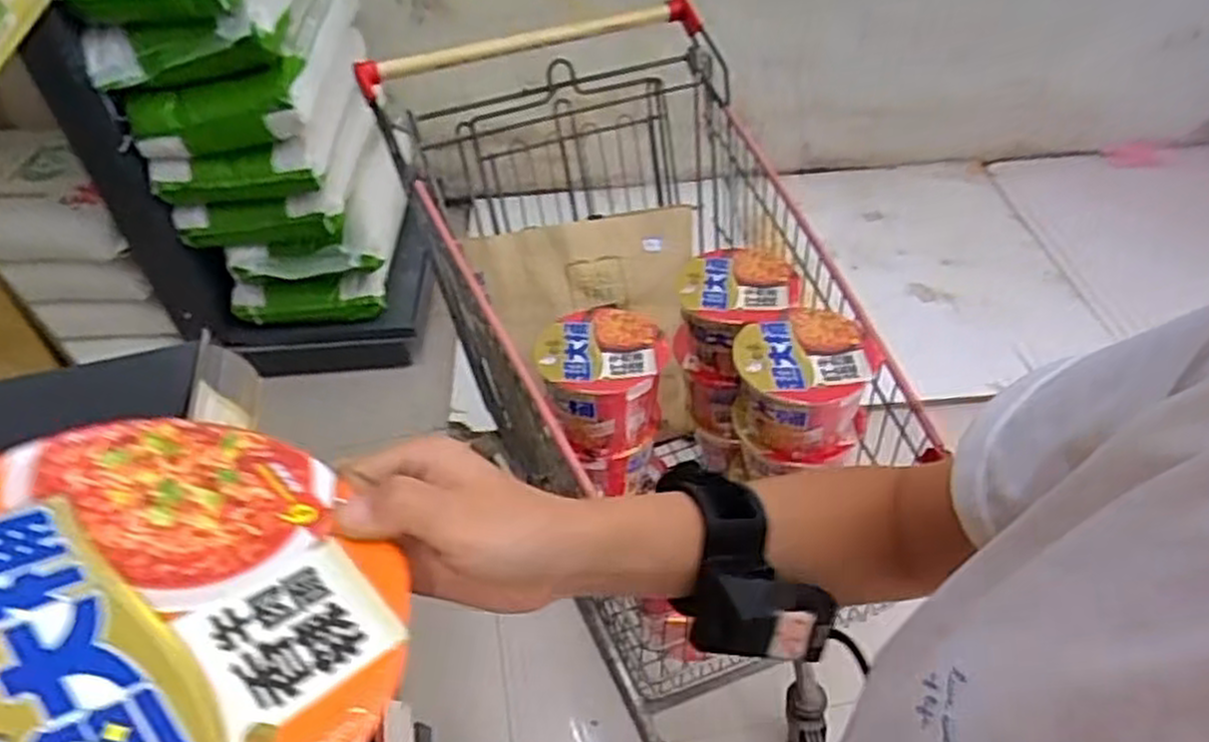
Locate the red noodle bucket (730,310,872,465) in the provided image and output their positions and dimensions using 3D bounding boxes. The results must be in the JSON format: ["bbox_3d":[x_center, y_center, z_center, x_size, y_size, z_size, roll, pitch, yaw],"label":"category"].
[{"bbox_3d":[0.209,0.022,0.890,0.147,0.120,0.146,-2,45,3],"label":"red noodle bucket"}]

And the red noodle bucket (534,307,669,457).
[{"bbox_3d":[-0.002,0.013,0.927,0.134,0.109,0.131,-2,45,2],"label":"red noodle bucket"}]

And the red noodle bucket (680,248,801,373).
[{"bbox_3d":[0.160,-0.072,0.975,0.137,0.096,0.139,-2,45,2],"label":"red noodle bucket"}]

